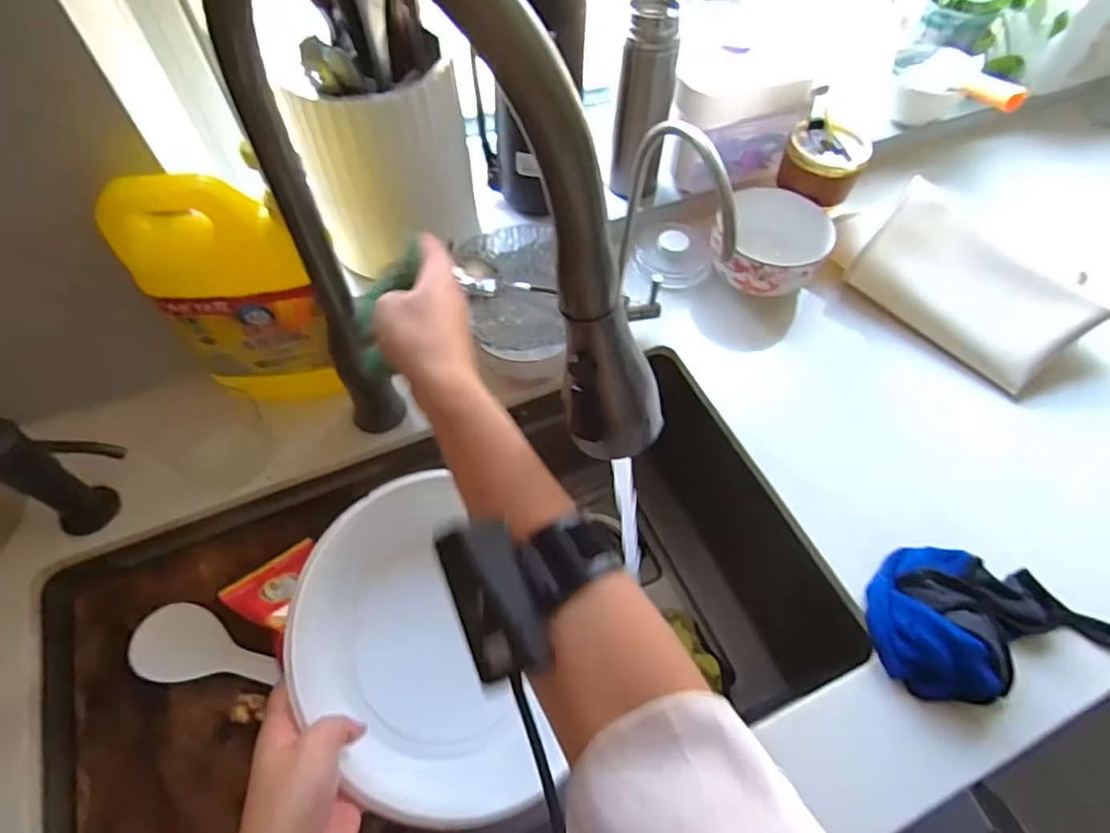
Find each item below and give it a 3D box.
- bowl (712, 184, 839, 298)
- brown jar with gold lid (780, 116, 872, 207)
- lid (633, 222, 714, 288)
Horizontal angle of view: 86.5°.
[{"bbox_3d":[0.235,-0.190,0.638,0.114,0.054,0.117,1,58,-1],"label":"bowl"},{"bbox_3d":[0.297,-0.281,0.654,0.085,0.049,0.074,24,61,13],"label":"brown jar with gold lid"},{"bbox_3d":[0.137,-0.190,0.675,0.088,0.039,0.077,11,58,5],"label":"lid"}]

